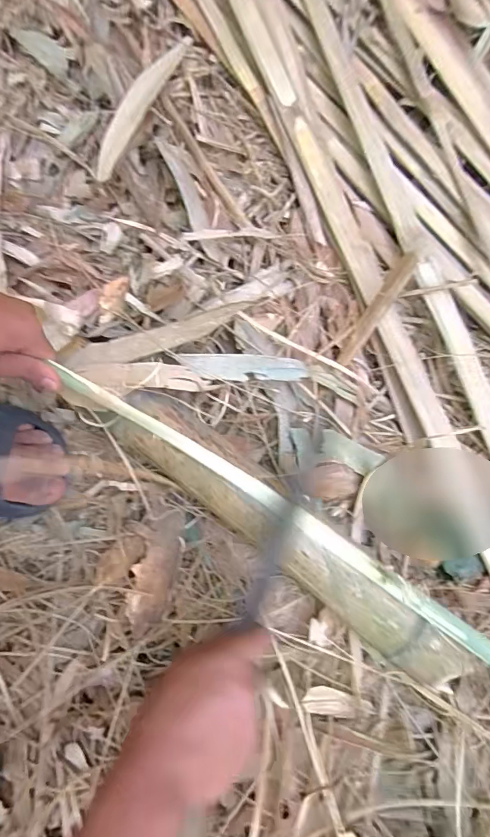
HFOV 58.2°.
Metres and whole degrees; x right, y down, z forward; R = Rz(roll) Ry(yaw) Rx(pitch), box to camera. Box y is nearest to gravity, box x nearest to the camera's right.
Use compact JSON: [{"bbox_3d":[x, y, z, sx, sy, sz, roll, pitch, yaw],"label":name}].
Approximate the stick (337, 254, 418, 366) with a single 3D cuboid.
[{"bbox_3d":[0.135,-0.110,0.457,0.017,0.010,0.126,34,118,8],"label":"stick"}]

